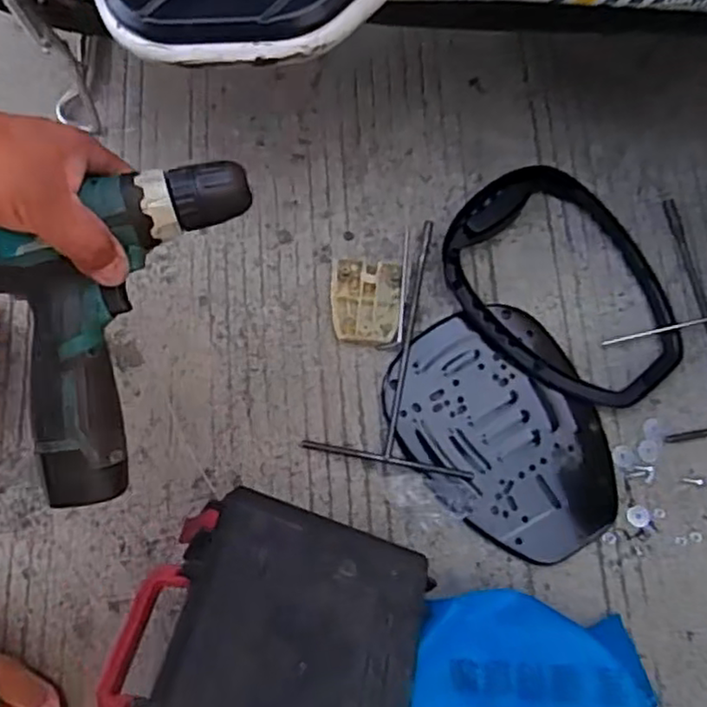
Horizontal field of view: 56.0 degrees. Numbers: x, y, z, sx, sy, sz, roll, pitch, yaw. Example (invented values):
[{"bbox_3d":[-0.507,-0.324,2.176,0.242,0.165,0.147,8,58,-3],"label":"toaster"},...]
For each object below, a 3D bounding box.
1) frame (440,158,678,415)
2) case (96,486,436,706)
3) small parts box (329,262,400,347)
[{"bbox_3d":[0.258,-0.083,0.798,0.239,0.034,0.307,-36,79,-7],"label":"frame"},{"bbox_3d":[-0.071,0.267,0.565,0.243,0.079,0.270,19,50,-8],"label":"case"},{"bbox_3d":[0.014,-0.062,0.806,0.085,0.015,0.103,2,77,1],"label":"small parts box"}]

